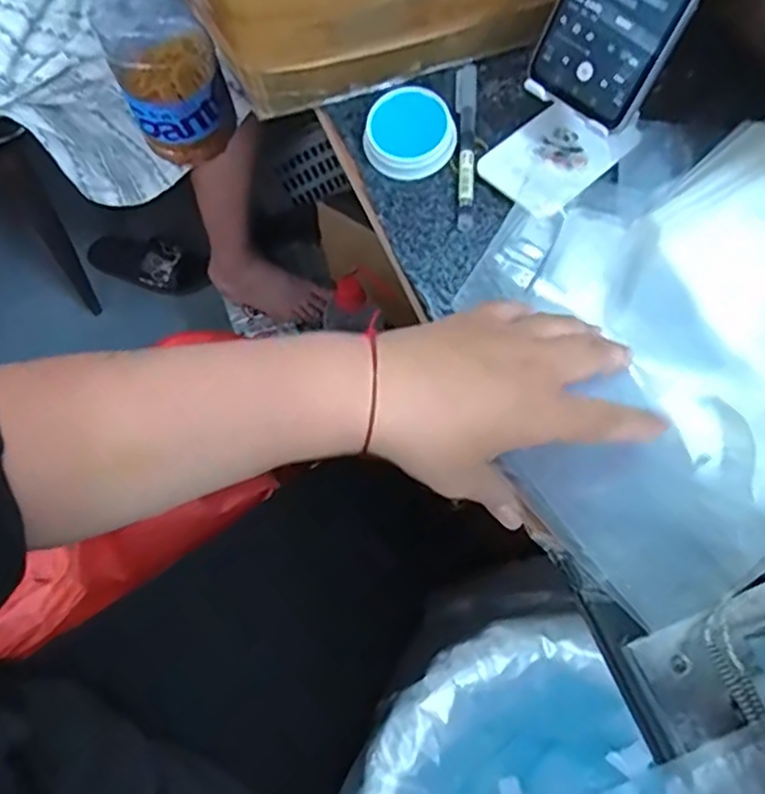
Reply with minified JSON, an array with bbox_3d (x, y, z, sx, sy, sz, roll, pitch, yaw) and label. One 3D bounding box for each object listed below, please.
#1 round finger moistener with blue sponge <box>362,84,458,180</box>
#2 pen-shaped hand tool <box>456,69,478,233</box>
[{"bbox_3d":[0.018,-0.182,0.479,0.056,0.030,0.054,0,66,1],"label":"round finger moistener with blue sponge"},{"bbox_3d":[0.059,-0.180,0.486,0.015,0.010,0.145,3,66,2],"label":"pen-shaped hand tool"}]

